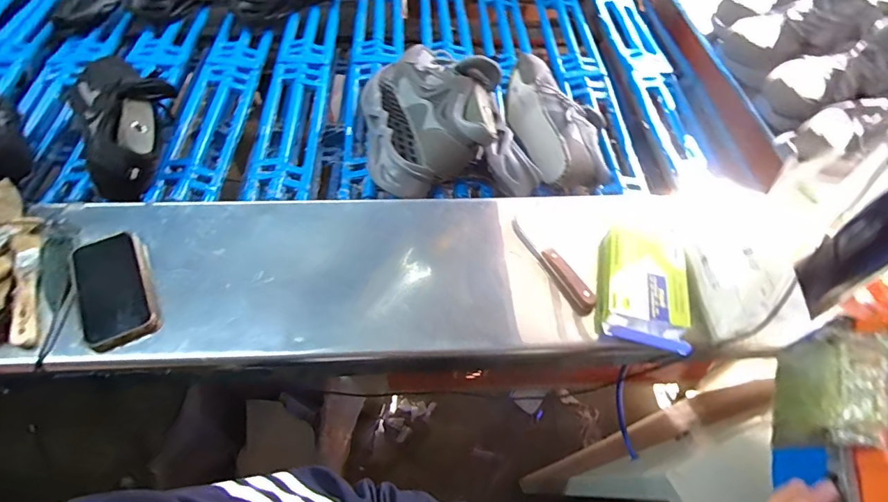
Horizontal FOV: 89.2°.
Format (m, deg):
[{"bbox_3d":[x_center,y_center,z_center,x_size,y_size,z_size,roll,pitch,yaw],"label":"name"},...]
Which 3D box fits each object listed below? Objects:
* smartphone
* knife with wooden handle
[{"bbox_3d":[-0.384,0.040,0.523,0.073,0.015,0.152,-25,60,-17],"label":"smartphone"},{"bbox_3d":[0.137,0.014,0.577,0.029,0.021,0.154,-25,60,-17],"label":"knife with wooden handle"}]

